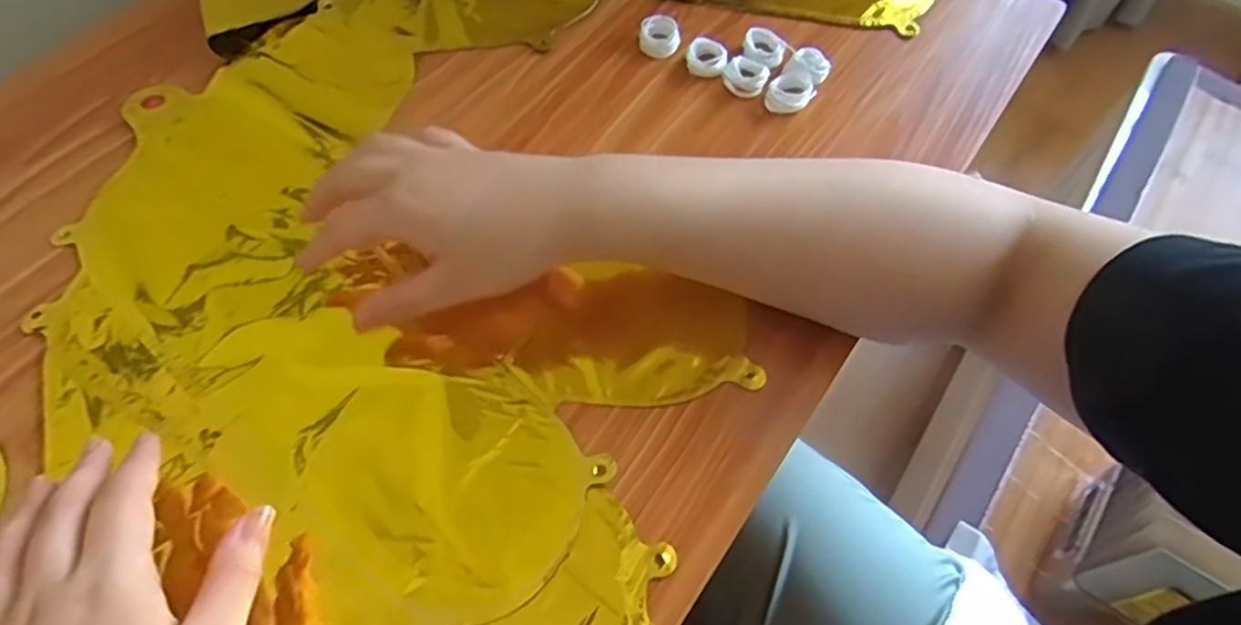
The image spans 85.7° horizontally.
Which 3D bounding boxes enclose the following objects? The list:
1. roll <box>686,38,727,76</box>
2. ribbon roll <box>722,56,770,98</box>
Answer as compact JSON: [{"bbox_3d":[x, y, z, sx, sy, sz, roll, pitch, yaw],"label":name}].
[{"bbox_3d":[0.060,-0.179,0.471,0.028,0.010,0.030,1,62,-2],"label":"roll"},{"bbox_3d":[0.087,-0.165,0.463,0.030,0.008,0.028,1,62,-2],"label":"ribbon roll"}]

